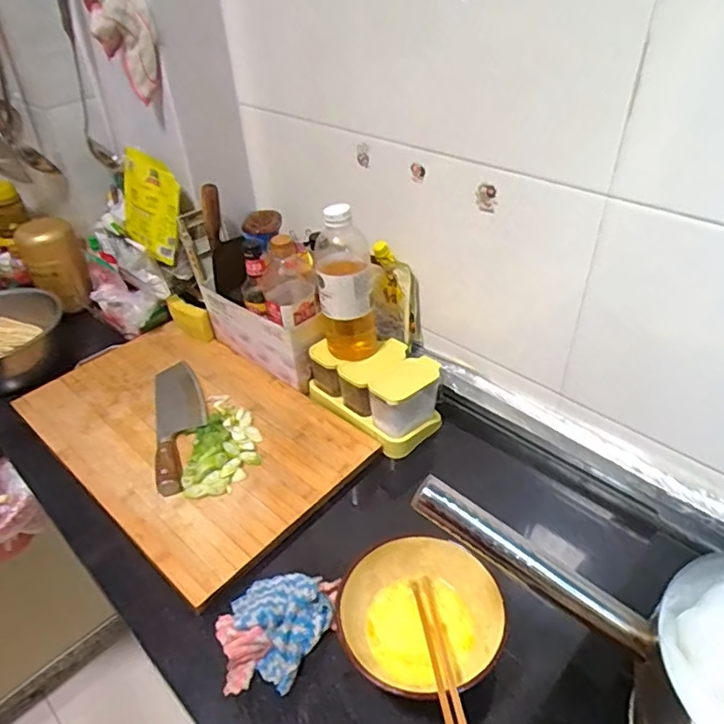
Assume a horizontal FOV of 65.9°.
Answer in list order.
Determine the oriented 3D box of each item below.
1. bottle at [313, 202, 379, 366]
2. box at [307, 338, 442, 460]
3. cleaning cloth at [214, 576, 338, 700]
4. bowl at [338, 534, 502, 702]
[{"bbox_3d":[-0.024,-0.118,0.846,0.087,0.241,0.095,-4,39,-1],"label":"bottle"},{"bbox_3d":[0.021,0.027,0.881,0.121,0.095,0.201,-34,48,-32],"label":"box"},{"bbox_3d":[-0.102,0.298,0.640,0.111,0.029,0.146,25,47,30],"label":"cleaning cloth"},{"bbox_3d":[0.063,0.279,0.610,0.171,0.054,0.170,-10,40,-8],"label":"bowl"}]

